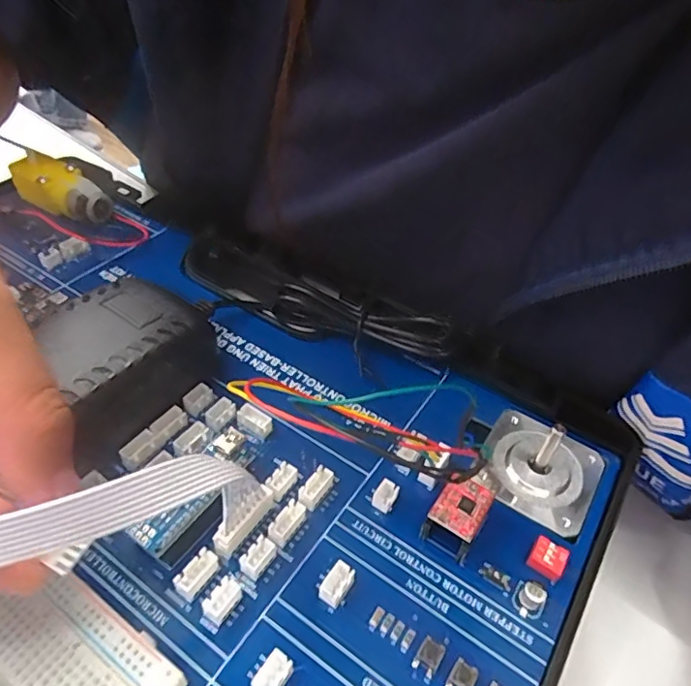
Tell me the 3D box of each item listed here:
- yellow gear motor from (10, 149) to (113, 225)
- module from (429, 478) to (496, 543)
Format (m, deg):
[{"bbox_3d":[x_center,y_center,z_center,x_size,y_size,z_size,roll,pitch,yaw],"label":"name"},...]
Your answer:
[{"bbox_3d":[-0.154,-0.081,0.295,0.059,0.023,0.027,31,51,25],"label":"yellow gear motor"},{"bbox_3d":[0.038,0.057,0.182,0.015,0.014,0.019,28,48,22],"label":"module"}]

